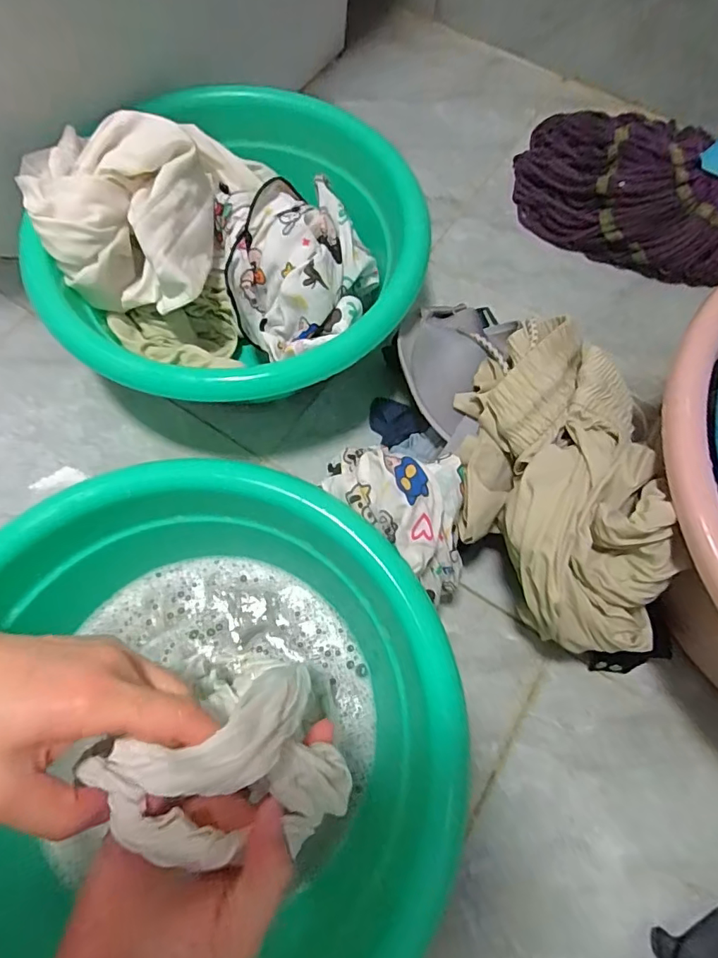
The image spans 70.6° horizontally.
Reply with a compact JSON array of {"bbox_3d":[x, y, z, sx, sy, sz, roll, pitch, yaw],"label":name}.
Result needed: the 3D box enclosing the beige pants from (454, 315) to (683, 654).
[{"bbox_3d":[0.138,-0.004,0.354,0.120,0.071,0.231,-2,69,-2],"label":"beige pants"}]

